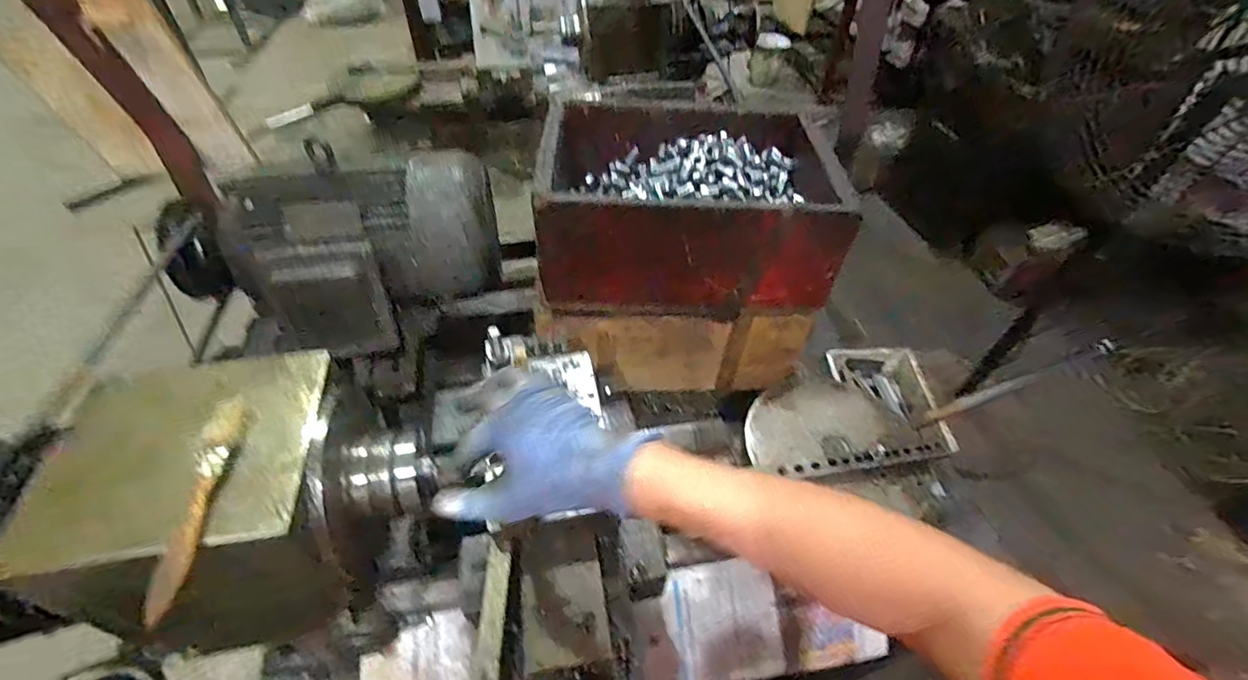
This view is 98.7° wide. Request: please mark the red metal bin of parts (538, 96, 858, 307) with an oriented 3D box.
[{"bbox_3d":[0.079,-0.176,0.685,0.342,0.149,0.258,2,47,0],"label":"red metal bin of parts"}]

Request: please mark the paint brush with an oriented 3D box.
[{"bbox_3d":[-0.277,0.100,0.347,0.021,0.010,0.149,-5,47,-7],"label":"paint brush"}]

